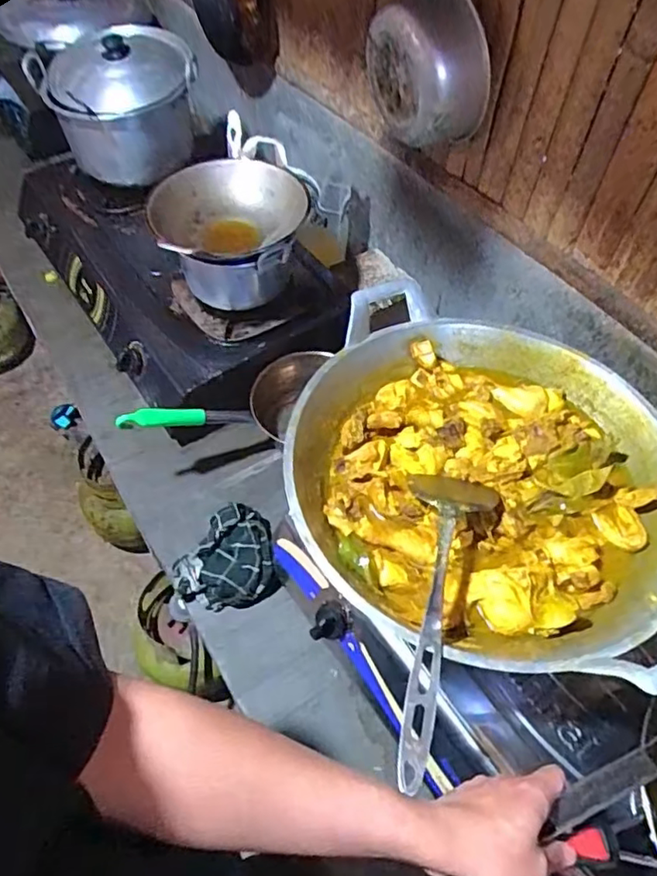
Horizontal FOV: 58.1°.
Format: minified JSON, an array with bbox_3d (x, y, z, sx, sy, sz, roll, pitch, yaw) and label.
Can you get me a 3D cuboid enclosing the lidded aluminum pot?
[{"bbox_3d":[-0.359,-0.576,1.020,0.256,0.179,0.255,-9,55,-8],"label":"lidded aluminum pot"}]

